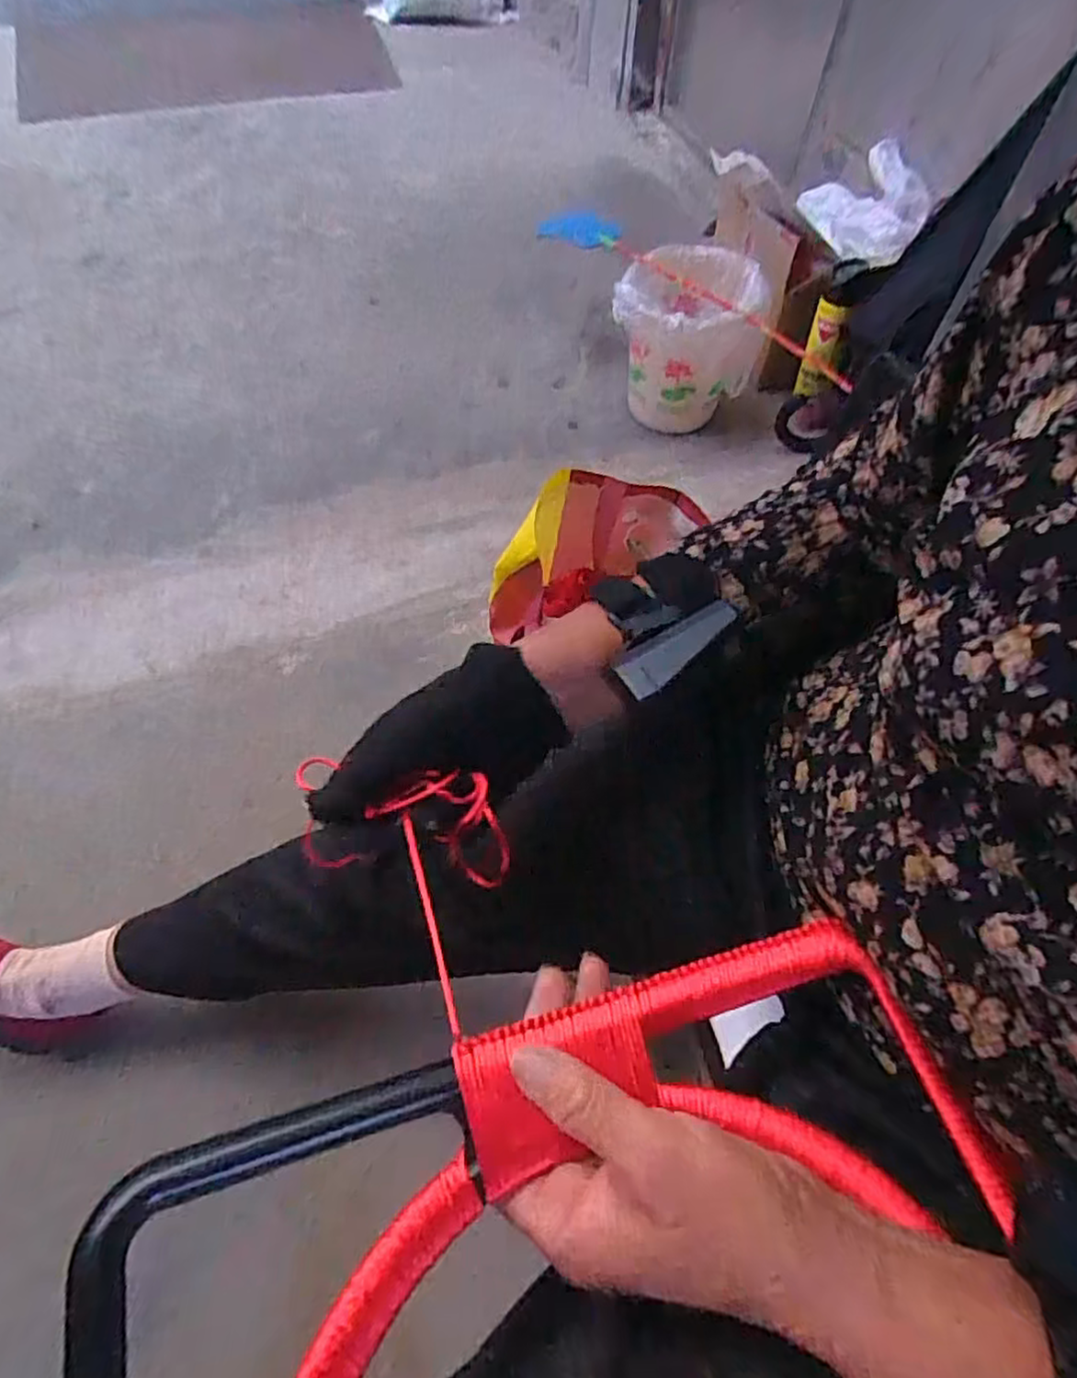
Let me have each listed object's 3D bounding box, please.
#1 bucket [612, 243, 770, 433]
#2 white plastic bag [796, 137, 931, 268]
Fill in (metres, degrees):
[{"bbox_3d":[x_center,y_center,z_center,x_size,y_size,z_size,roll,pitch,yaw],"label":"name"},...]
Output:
[{"bbox_3d":[0.247,-0.584,1.215,0.232,0.280,0.201,11,59,6],"label":"bucket"},{"bbox_3d":[0.534,-0.783,1.109,0.138,0.107,0.188,-15,59,-10],"label":"white plastic bag"}]

